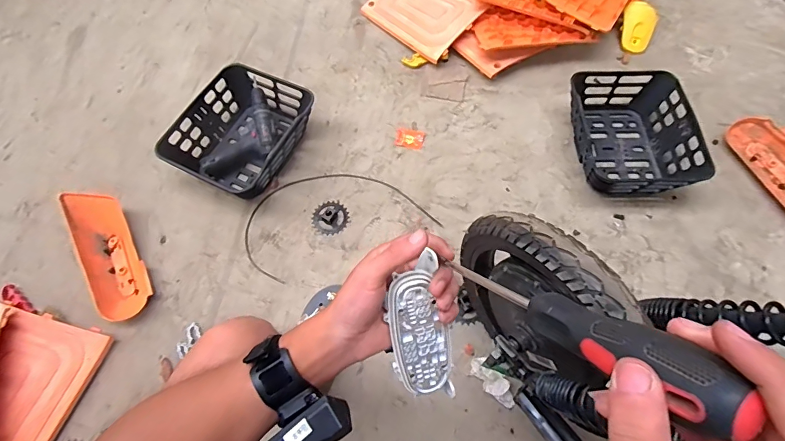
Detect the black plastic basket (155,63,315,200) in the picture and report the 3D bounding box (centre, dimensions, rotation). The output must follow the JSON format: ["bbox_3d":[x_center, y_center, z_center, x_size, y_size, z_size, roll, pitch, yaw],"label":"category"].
[{"bbox_3d":[-0.358,-0.214,1.020,0.268,0.118,0.313,23,69,11],"label":"black plastic basket"}]

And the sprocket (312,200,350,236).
[{"bbox_3d":[-0.146,-0.008,0.972,0.086,0.012,0.083,-1,66,1],"label":"sprocket"}]

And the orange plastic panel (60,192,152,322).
[{"bbox_3d":[-0.632,0.075,0.913,0.116,0.066,0.324,-29,69,-11],"label":"orange plastic panel"}]

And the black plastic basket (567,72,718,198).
[{"bbox_3d":[0.581,-0.219,1.019,0.278,0.103,0.324,0,66,1],"label":"black plastic basket"}]

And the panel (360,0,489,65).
[{"bbox_3d":[0.094,-0.625,1.218,0.314,0.021,0.244,40,81,20],"label":"panel"}]

